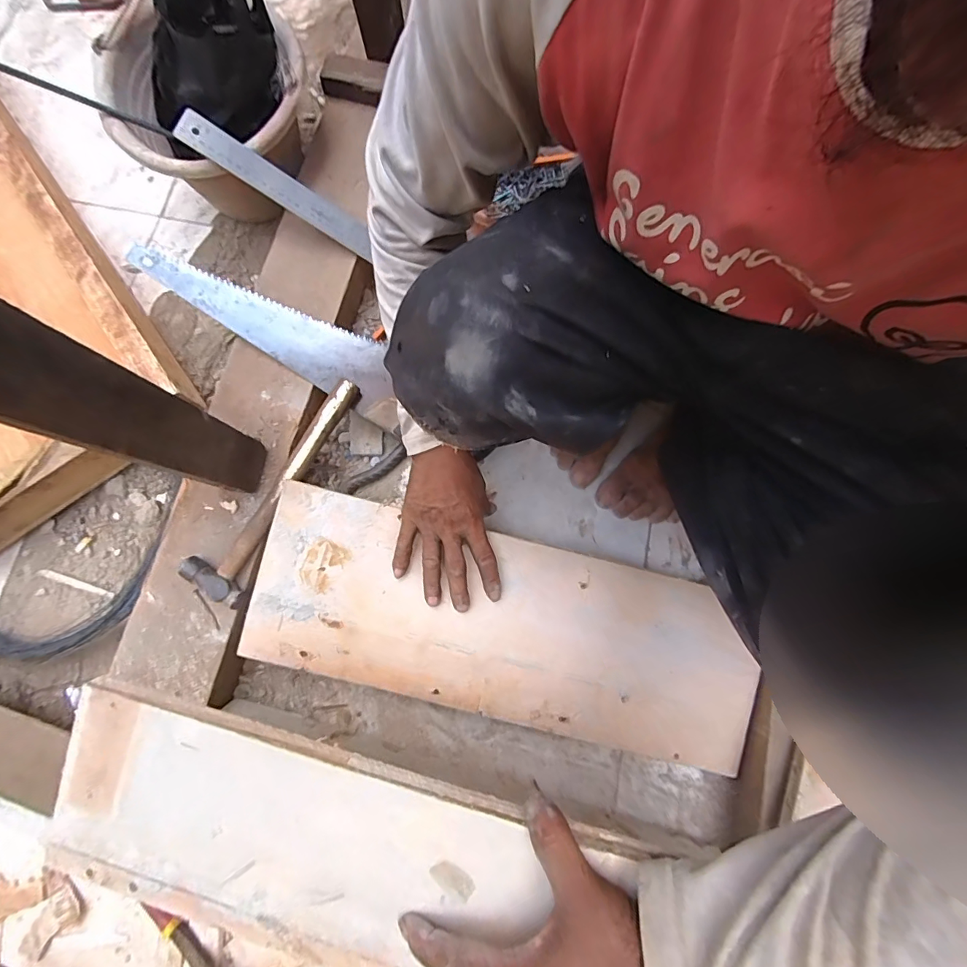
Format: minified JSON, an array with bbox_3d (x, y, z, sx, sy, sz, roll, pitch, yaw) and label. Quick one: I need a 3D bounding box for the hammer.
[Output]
[{"bbox_3d":[-0.246,-0.005,0.532,0.069,0.025,0.286,25,79,6],"label":"hammer"}]

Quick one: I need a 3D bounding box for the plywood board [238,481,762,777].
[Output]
[{"bbox_3d":[0.023,0.161,0.507,0.556,0.011,0.196,14,88,0],"label":"plywood board"}]

